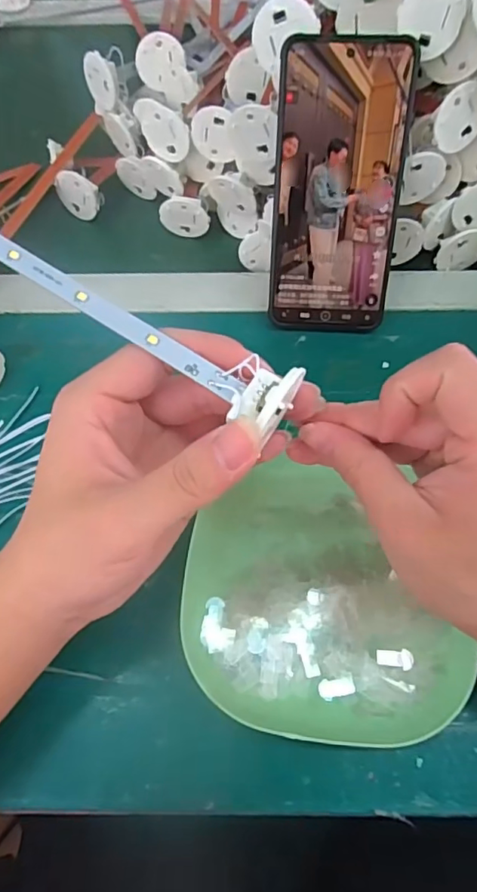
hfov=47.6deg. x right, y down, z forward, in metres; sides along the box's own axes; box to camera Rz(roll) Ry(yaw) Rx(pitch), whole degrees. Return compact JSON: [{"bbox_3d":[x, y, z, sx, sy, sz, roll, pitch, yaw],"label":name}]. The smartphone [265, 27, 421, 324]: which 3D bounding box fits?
[{"bbox_3d":[0.061,-0.153,0.336,0.077,0.162,0.006,2,28,2],"label":"smartphone"}]

